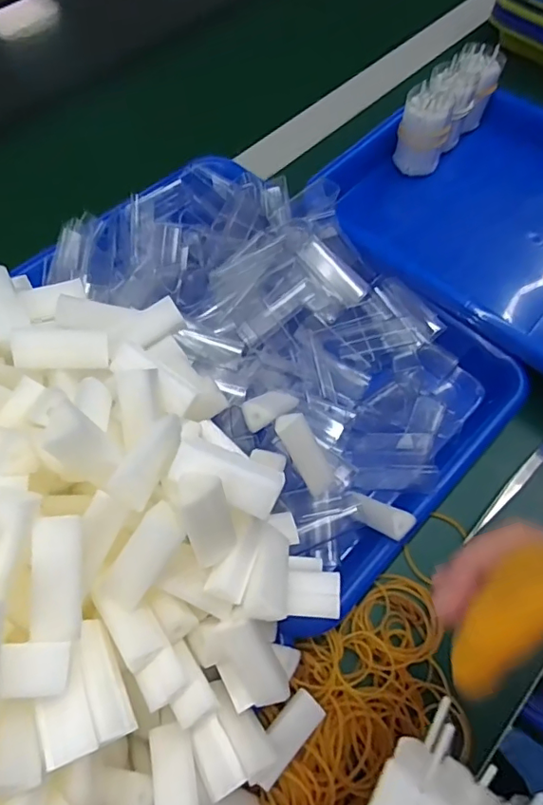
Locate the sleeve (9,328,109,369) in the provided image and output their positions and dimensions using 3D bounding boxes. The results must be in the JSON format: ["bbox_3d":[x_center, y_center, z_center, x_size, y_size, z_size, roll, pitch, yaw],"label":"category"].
[{"bbox_3d":[-0.105,-0.027,0.267,0.045,0.013,0.015,1,61,-16],"label":"sleeve"}]

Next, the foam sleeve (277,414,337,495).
[{"bbox_3d":[0.019,0.029,0.293,0.017,0.008,0.048,-33,104,-16],"label":"foam sleeve"}]

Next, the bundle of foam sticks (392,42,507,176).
[{"bbox_3d":[0.155,-0.256,0.477,0.041,0.075,0.117,36,67,16],"label":"bundle of foam sticks"}]

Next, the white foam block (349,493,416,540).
[{"bbox_3d":[0.063,0.065,0.317,0.017,0.015,0.043,-40,26,-19],"label":"white foam block"}]

